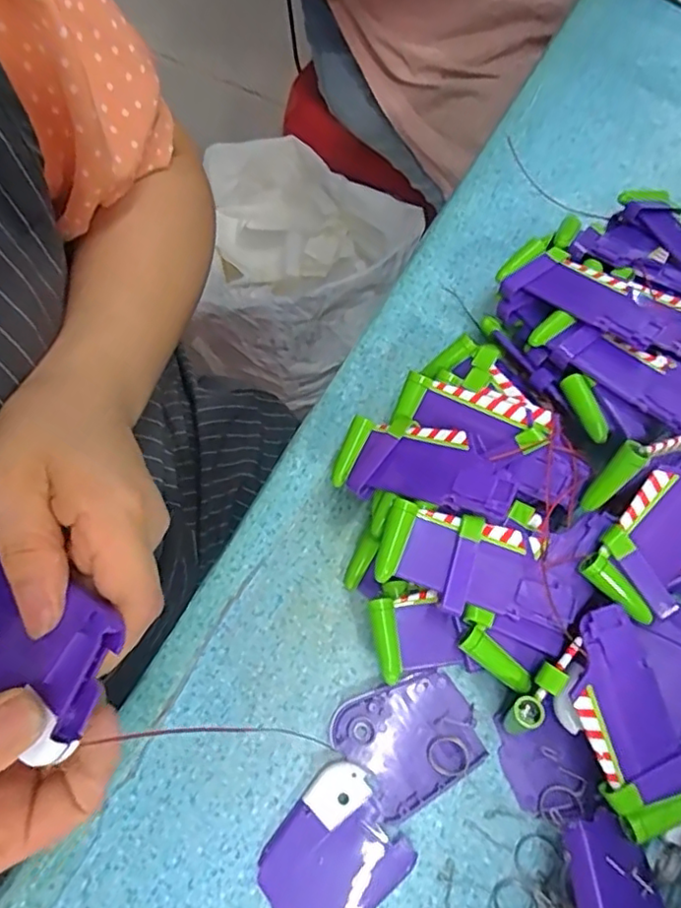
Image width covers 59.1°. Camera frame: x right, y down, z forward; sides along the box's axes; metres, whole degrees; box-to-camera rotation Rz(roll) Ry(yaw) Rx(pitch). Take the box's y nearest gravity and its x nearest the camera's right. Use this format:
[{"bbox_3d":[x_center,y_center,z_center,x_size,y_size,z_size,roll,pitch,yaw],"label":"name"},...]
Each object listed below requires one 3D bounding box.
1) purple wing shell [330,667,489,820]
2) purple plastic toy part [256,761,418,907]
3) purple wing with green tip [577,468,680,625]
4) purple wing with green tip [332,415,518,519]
[{"bbox_3d":[0.031,0.131,0.280,0.059,0.005,0.052,-31,69,-11],"label":"purple wing shell"},{"bbox_3d":[-0.004,0.174,0.260,0.060,0.009,0.053,-38,71,-14],"label":"purple plastic toy part"},{"bbox_3d":[0.150,0.032,0.275,0.039,0.017,0.088,37,71,15],"label":"purple wing with green tip"},{"bbox_3d":[0.040,0.006,0.287,0.088,0.009,0.041,16,66,32],"label":"purple wing with green tip"}]

